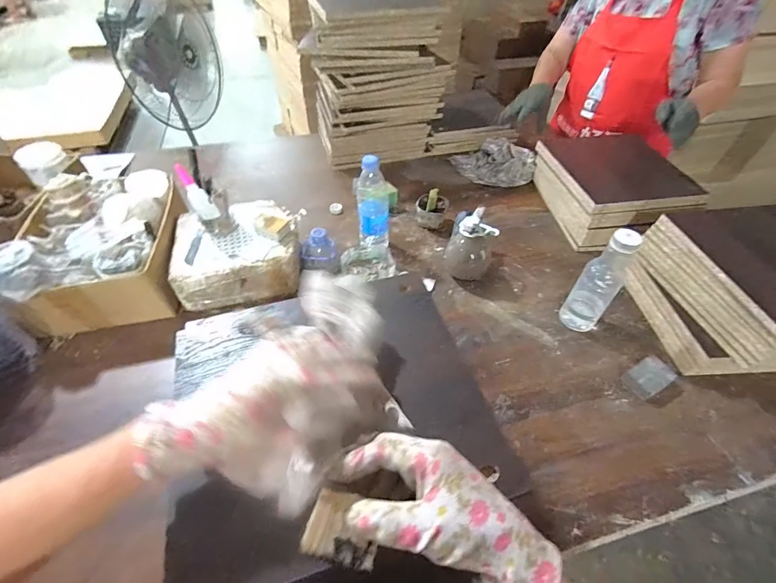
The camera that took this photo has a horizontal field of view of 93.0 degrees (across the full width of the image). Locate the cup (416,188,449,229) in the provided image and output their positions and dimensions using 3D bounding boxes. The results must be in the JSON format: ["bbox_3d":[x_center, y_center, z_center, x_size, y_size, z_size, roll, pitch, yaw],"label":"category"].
[{"bbox_3d":[0.104,-0.197,0.880,0.075,0.084,0.068,9,49,6],"label":"cup"}]

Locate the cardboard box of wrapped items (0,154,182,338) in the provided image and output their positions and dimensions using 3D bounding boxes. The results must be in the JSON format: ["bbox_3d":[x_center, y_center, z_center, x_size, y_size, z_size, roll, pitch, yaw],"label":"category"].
[{"bbox_3d":[-0.548,-0.091,0.714,0.256,0.152,0.313,-12,50,-12],"label":"cardboard box of wrapped items"}]

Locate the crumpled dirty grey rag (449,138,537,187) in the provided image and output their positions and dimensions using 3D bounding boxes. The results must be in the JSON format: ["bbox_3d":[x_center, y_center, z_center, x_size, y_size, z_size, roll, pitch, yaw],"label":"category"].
[{"bbox_3d":[0.294,-0.368,1.031,0.220,0.095,0.122,28,53,21],"label":"crumpled dirty grey rag"}]

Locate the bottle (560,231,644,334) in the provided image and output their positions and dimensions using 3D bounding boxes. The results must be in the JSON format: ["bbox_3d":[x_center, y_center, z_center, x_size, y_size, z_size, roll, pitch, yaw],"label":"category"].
[{"bbox_3d":[0.368,-0.014,0.642,0.052,0.210,0.058,-10,50,-11],"label":"bottle"}]

